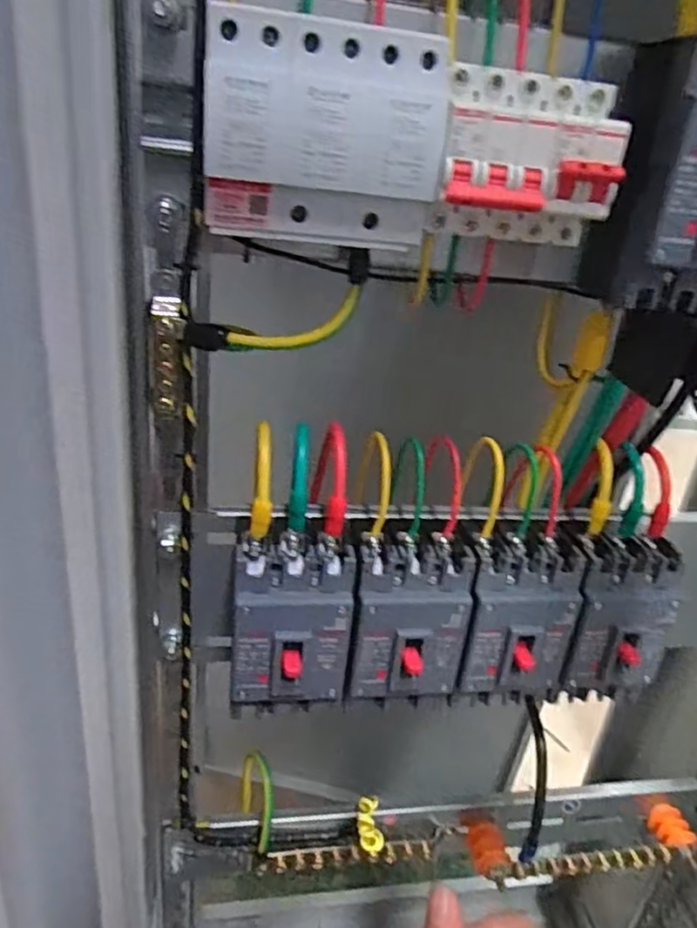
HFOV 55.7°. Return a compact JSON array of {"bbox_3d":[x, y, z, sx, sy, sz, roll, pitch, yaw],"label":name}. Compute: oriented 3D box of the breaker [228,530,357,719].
[{"bbox_3d":[-0.038,0.111,0.440,0.078,0.113,0.063,6,25,-2],"label":"breaker"}]

